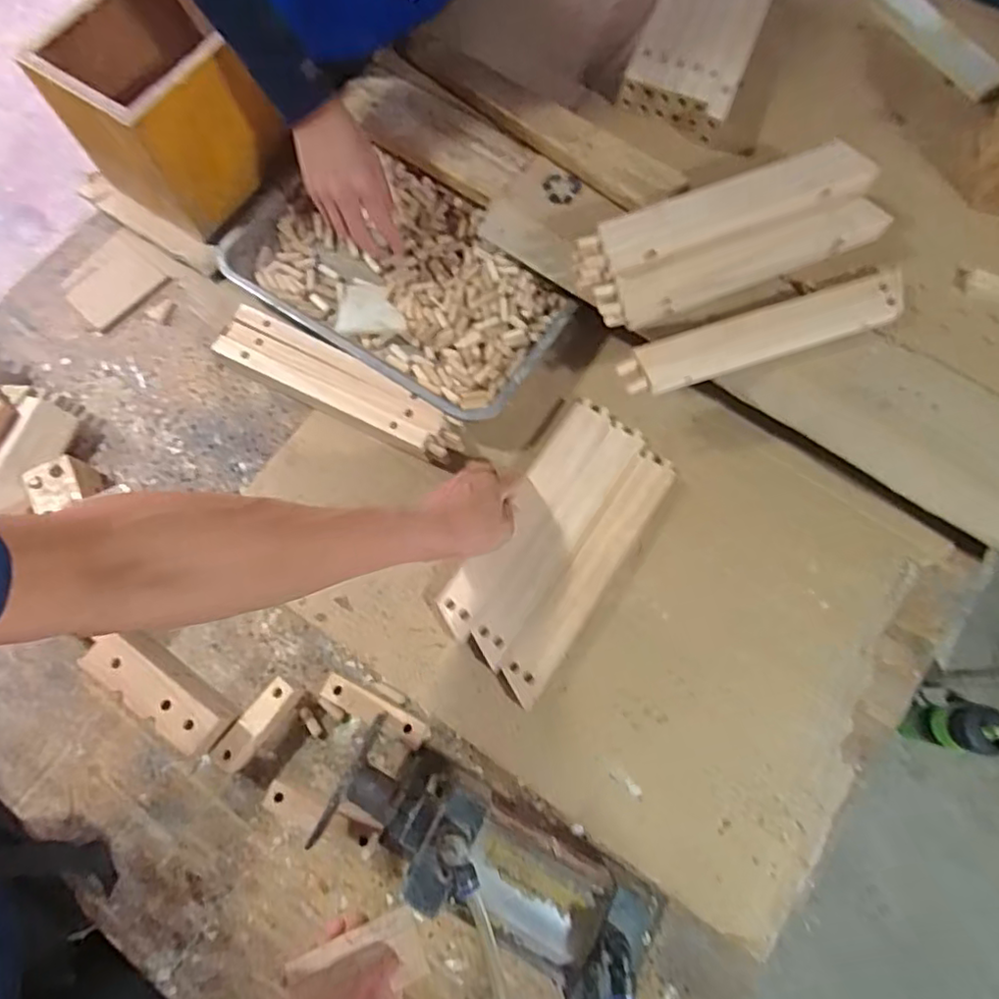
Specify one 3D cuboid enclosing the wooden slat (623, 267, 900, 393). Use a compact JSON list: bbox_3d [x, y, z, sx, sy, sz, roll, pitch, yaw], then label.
[{"bbox_3d":[0.268,-0.166,0.634,0.293,0.028,0.047,-16,71,-5],"label":"wooden slat"}]

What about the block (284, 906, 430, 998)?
[{"bbox_3d":[-0.097,0.320,0.424,0.089,0.014,0.042,-16,74,-17],"label":"block"}]

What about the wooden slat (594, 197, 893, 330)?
[{"bbox_3d":[0.249,-0.242,0.639,0.302,0.017,0.055,-19,108,-1],"label":"wooden slat"}]

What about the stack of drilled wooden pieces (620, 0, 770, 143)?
[{"bbox_3d":[0.246,-0.573,0.734,0.126,0.043,0.314,20,72,7],"label":"stack of drilled wooden pieces"}]

